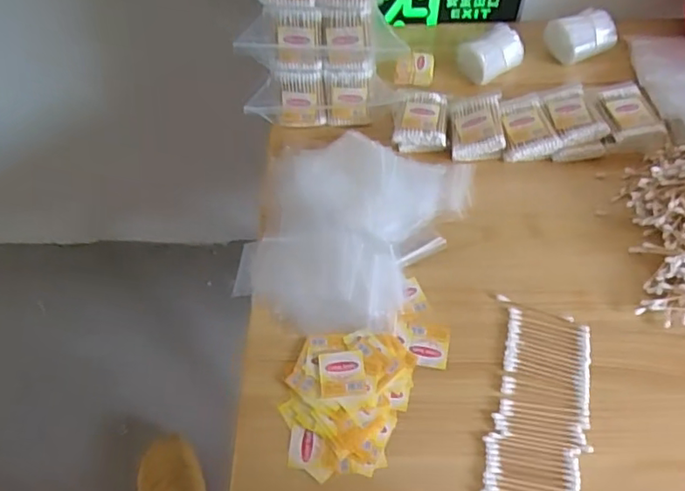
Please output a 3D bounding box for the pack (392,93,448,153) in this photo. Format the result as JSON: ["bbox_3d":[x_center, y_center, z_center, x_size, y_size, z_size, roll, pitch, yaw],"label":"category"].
[{"bbox_3d":[0.089,-0.141,0.674,0.058,0.024,0.080,5,52,5],"label":"pack"}]

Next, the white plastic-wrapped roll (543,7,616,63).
[{"bbox_3d":[0.309,-0.272,0.760,0.078,0.043,0.059,-19,54,-14],"label":"white plastic-wrapped roll"}]

